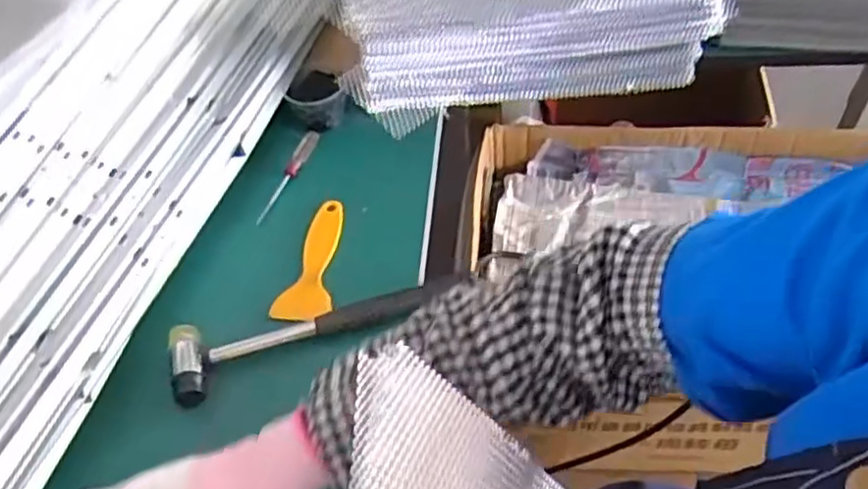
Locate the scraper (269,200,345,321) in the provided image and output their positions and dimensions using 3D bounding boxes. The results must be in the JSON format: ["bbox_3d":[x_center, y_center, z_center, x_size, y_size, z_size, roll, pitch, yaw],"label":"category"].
[{"bbox_3d":[-0.108,0.012,0.629,0.046,0.010,0.129,0,51,5],"label":"scraper"}]

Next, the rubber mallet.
[{"bbox_3d":[-0.096,0.061,0.576,0.234,0.023,0.059,-19,52,-10],"label":"rubber mallet"}]

